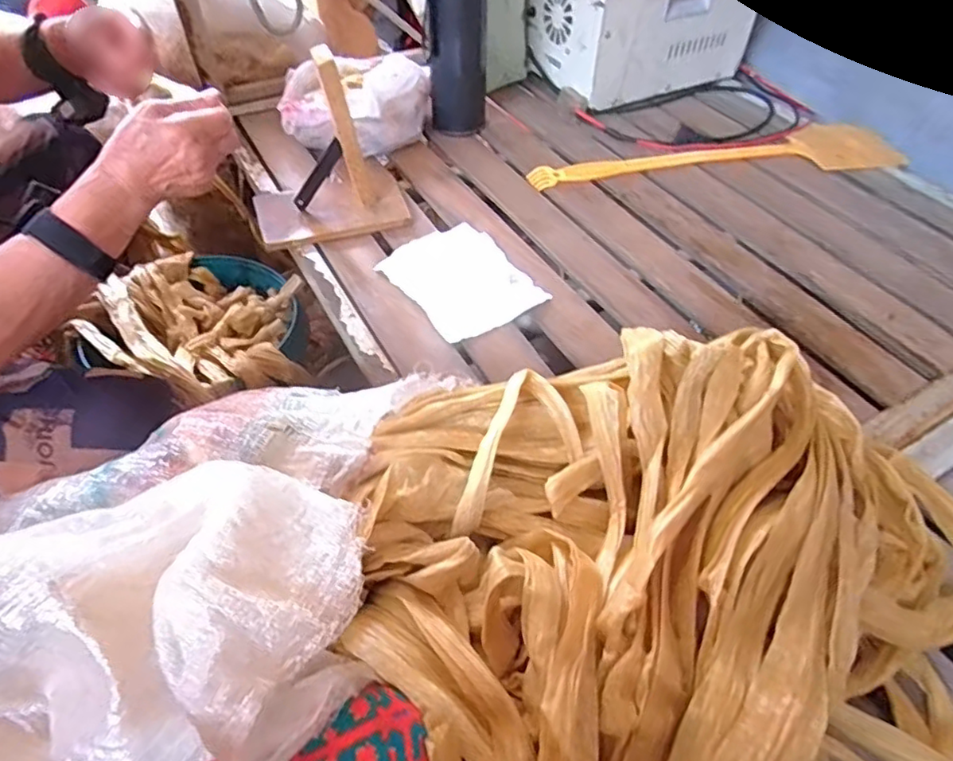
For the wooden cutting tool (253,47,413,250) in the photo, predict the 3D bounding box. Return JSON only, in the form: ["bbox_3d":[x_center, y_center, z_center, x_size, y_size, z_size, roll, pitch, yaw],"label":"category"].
[{"bbox_3d":[-0.173,-0.257,0.647,0.173,0.171,0.113,-11,51,-10],"label":"wooden cutting tool"}]

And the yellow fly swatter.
[{"bbox_3d":[0.334,-0.305,0.800,0.529,0.011,0.119,-8,51,-7],"label":"yellow fly swatter"}]

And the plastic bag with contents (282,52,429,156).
[{"bbox_3d":[-0.177,-0.386,0.806,0.189,0.090,0.158,17,52,13],"label":"plastic bag with contents"}]

